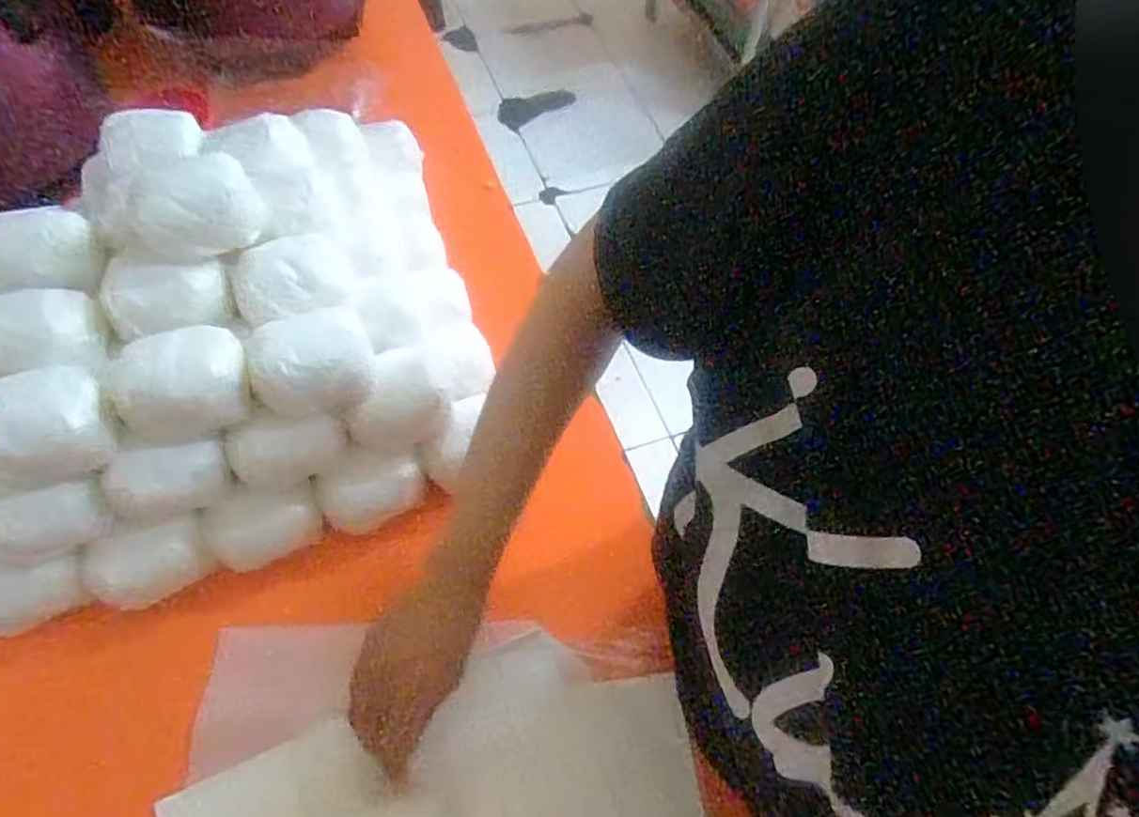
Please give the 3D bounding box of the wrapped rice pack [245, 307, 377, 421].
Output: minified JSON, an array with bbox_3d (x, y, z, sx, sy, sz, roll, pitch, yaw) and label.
[{"bbox_3d":[-0.174,-0.032,0.482,0.074,0.046,0.061,-14,62,-11],"label":"wrapped rice pack"}]

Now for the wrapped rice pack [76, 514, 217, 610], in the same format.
[{"bbox_3d":[-0.286,0.104,0.484,0.078,0.039,0.041,-17,62,-13],"label":"wrapped rice pack"}]

